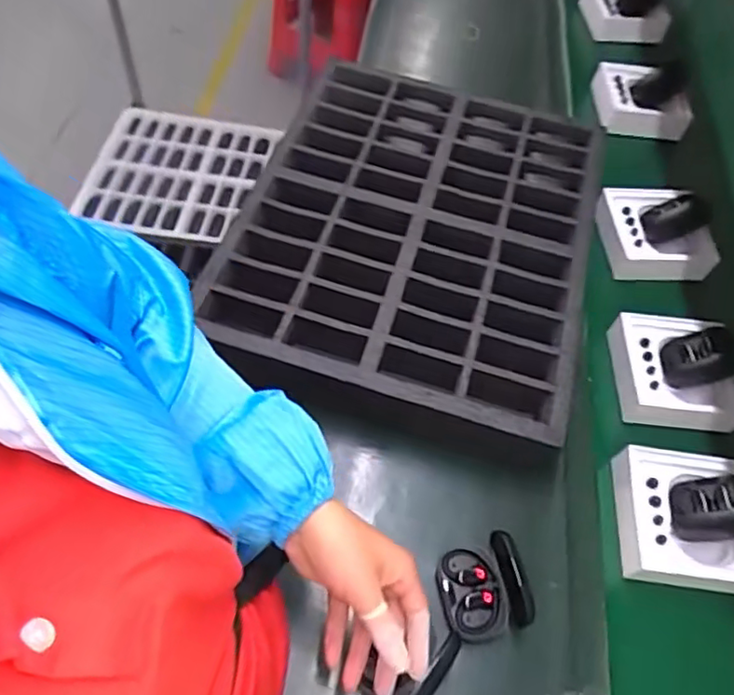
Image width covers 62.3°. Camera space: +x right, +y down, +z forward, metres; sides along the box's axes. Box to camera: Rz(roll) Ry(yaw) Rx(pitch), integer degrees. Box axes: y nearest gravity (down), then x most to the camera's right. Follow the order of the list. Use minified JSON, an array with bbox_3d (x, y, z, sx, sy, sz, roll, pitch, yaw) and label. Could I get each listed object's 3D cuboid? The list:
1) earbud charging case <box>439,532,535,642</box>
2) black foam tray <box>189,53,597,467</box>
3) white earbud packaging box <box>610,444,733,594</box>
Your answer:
[{"bbox_3d":[0.108,0.235,0.589,0.074,0.079,0.086,-8,62,-10],"label":"earbud charging case"},{"bbox_3d":[0.069,-0.149,0.793,0.422,0.074,0.584,16,60,4],"label":"black foam tray"},{"bbox_3d":[0.345,0.184,0.656,0.132,0.051,0.140,9,60,0],"label":"white earbud packaging box"}]

